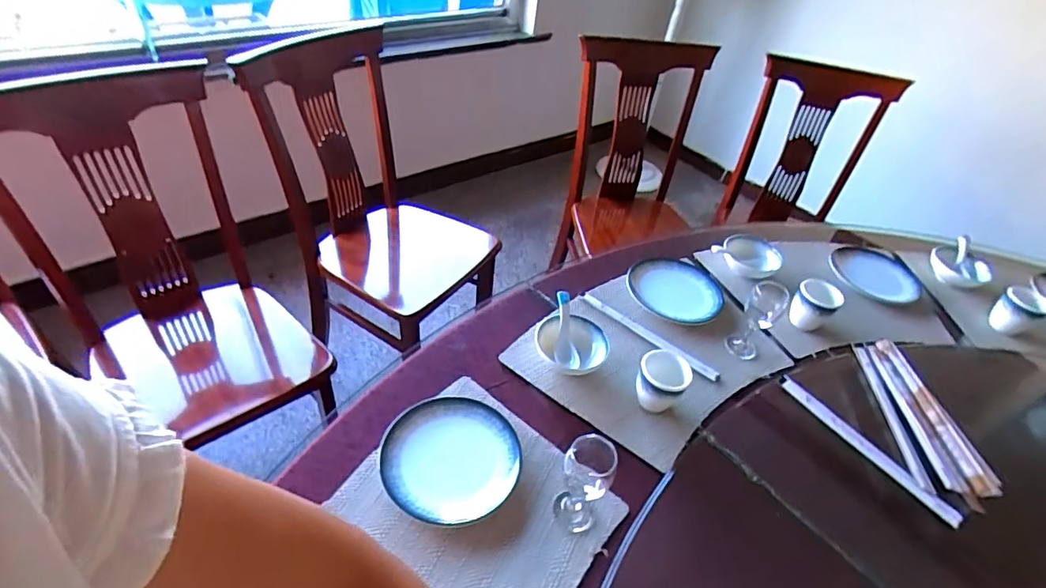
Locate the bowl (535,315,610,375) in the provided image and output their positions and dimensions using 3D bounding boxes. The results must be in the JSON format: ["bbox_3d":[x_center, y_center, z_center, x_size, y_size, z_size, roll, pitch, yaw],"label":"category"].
[{"bbox_3d":[0.077,0.088,0.840,0.108,0.051,0.106,5,43,-5],"label":"bowl"}]

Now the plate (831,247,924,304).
[{"bbox_3d":[0.761,-0.046,1.140,0.181,0.018,0.169,5,43,-5],"label":"plate"}]

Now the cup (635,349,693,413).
[{"bbox_3d":[0.200,0.137,0.779,0.069,0.089,0.066,5,43,-5],"label":"cup"}]

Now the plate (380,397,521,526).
[{"bbox_3d":[-0.090,0.210,0.690,0.173,0.027,0.174,5,43,-5],"label":"plate"}]

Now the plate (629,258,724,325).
[{"bbox_3d":[0.289,-0.011,1.007,0.172,0.018,0.173,5,43,-5],"label":"plate"}]

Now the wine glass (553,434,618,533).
[{"bbox_3d":[0.071,0.223,0.624,0.056,0.132,0.053,19,43,10],"label":"wine glass"}]

